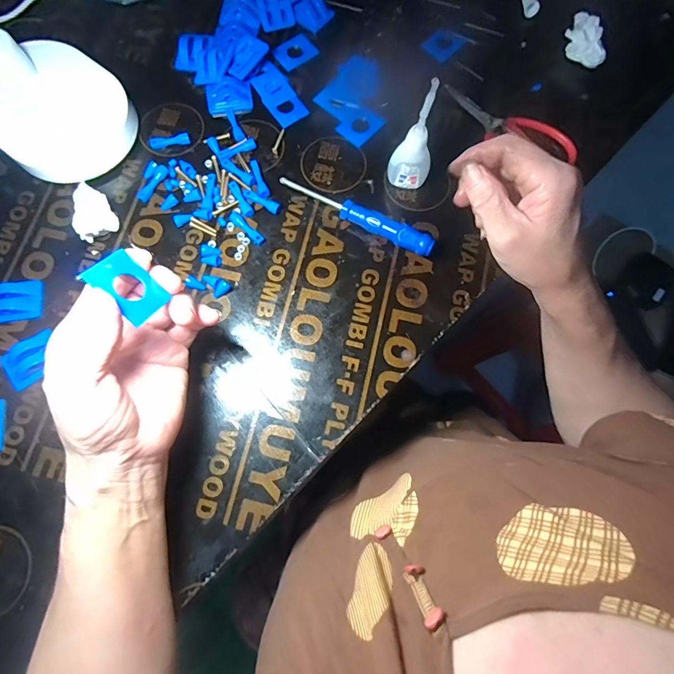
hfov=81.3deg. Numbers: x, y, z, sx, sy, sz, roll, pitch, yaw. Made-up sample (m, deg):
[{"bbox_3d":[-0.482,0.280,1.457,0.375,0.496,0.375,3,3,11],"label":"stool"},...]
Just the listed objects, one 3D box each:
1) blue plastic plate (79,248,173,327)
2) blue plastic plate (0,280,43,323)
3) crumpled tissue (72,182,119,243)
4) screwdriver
[{"bbox_3d":[-0.125,-0.030,0.235,0.040,0.004,0.030,49,37,-20],"label":"blue plastic plate"},{"bbox_3d":[-0.275,-0.030,0.331,0.045,0.008,0.035,-8,76,-3],"label":"blue plastic plate"},{"bbox_3d":[-0.215,-0.108,0.342,0.036,0.034,0.034,-39,79,-9],"label":"crumpled tissue"},{"bbox_3d":[0.017,-0.112,0.355,0.151,0.021,0.018,31,77,7],"label":"screwdriver"}]

